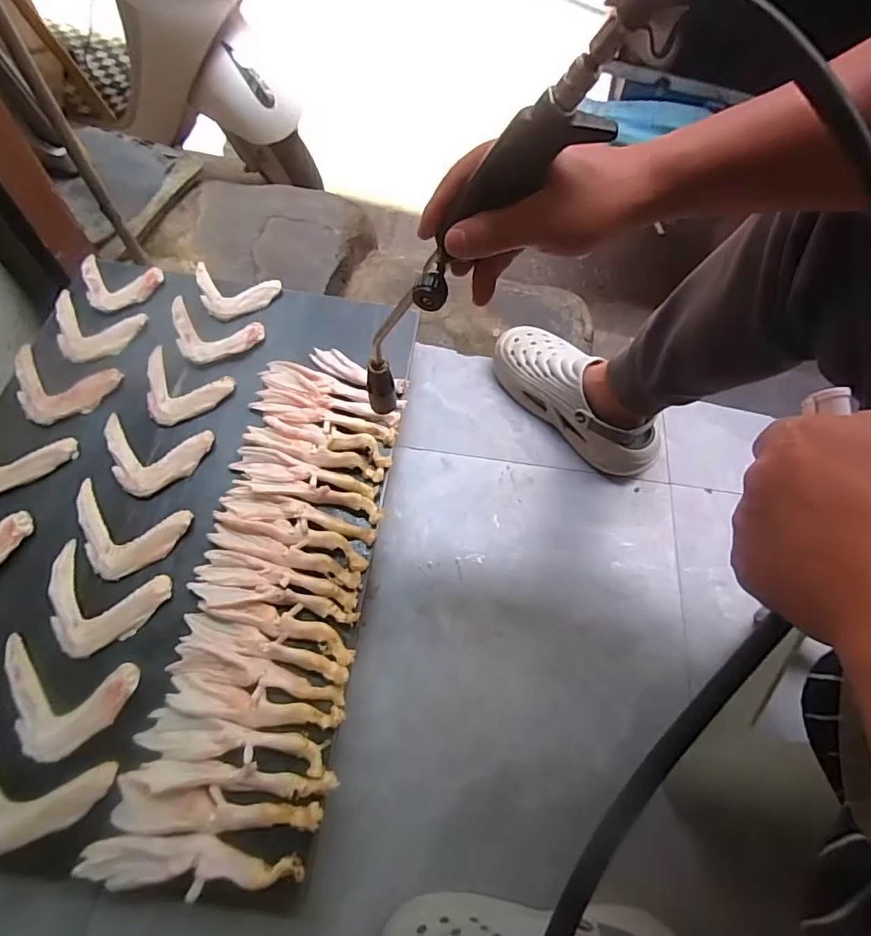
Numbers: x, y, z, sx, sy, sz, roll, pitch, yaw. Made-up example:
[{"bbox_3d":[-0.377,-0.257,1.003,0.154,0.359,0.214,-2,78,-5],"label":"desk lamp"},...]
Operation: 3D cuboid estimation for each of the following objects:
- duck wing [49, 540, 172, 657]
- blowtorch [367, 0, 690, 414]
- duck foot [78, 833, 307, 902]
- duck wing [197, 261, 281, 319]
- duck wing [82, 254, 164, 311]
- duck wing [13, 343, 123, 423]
[{"bbox_3d":[-0.350,0.140,0.529,0.124,0.014,0.096,17,62,4],"label":"duck wing"},{"bbox_3d":[0.007,-0.127,0.369,0.046,0.399,0.053,33,62,-12],"label":"blowtorch"},{"bbox_3d":[-0.207,0.336,0.435,0.184,0.020,0.041,2,62,-4],"label":"duck foot"},{"bbox_3d":[-0.292,-0.246,0.728,0.121,0.012,0.087,12,62,1],"label":"duck wing"},{"bbox_3d":[-0.449,-0.256,0.717,0.109,0.016,0.082,10,62,0],"label":"duck wing"},{"bbox_3d":[-0.476,-0.101,0.637,0.135,0.013,0.095,13,62,2],"label":"duck wing"}]

